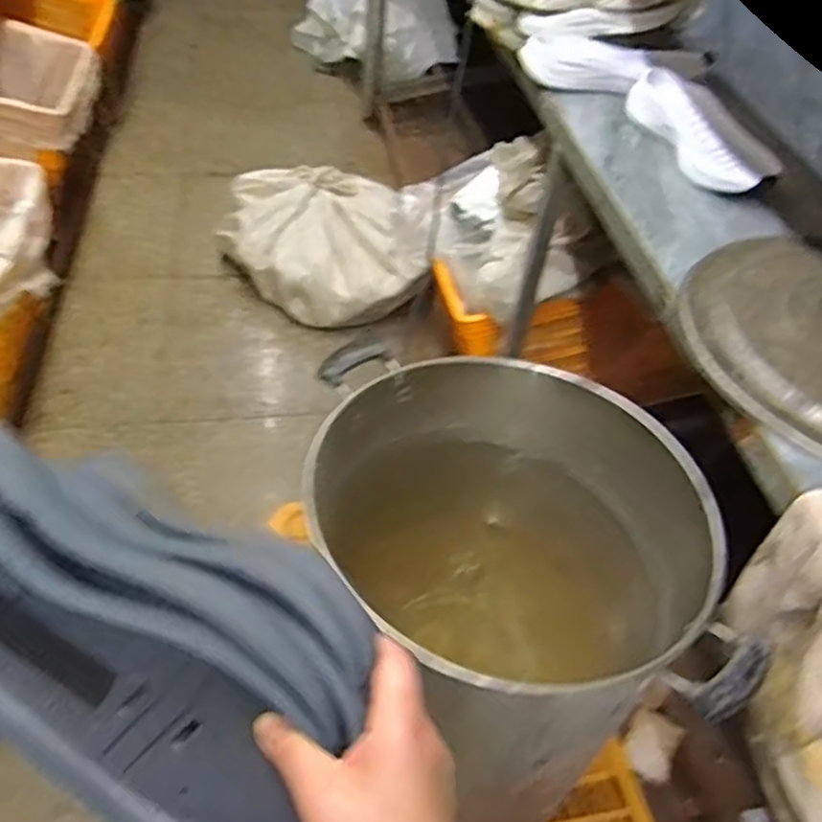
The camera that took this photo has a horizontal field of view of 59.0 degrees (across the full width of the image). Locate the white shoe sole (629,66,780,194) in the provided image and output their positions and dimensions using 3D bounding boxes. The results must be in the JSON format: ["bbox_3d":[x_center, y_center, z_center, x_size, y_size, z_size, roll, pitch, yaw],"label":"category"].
[{"bbox_3d":[0.414,-0.395,1.037,0.106,0.054,0.293,-10,49,-17],"label":"white shoe sole"}]

